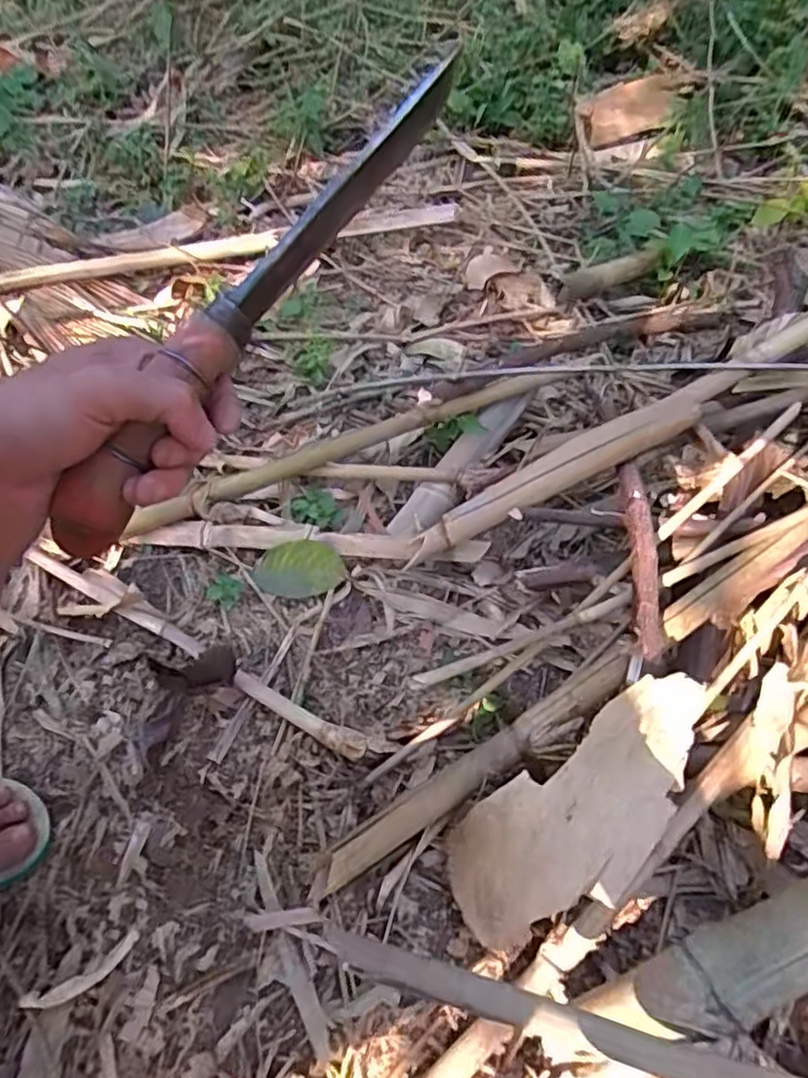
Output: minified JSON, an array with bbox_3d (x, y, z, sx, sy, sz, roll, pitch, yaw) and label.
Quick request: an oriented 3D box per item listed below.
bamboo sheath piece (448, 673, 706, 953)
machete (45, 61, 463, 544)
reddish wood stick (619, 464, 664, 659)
[{"bbox_3d":[0.137,0.206,0.518,0.250,0.039,0.112,-41,92,0],"label":"bamboo sheath piece"},{"bbox_3d":[-0.067,-0.132,0.346,0.028,0.043,0.331,28,75,25],"label":"machete"},{"bbox_3d":[0.222,0.012,0.630,0.027,0.030,0.228,5,50,8],"label":"reddish wood stick"}]

